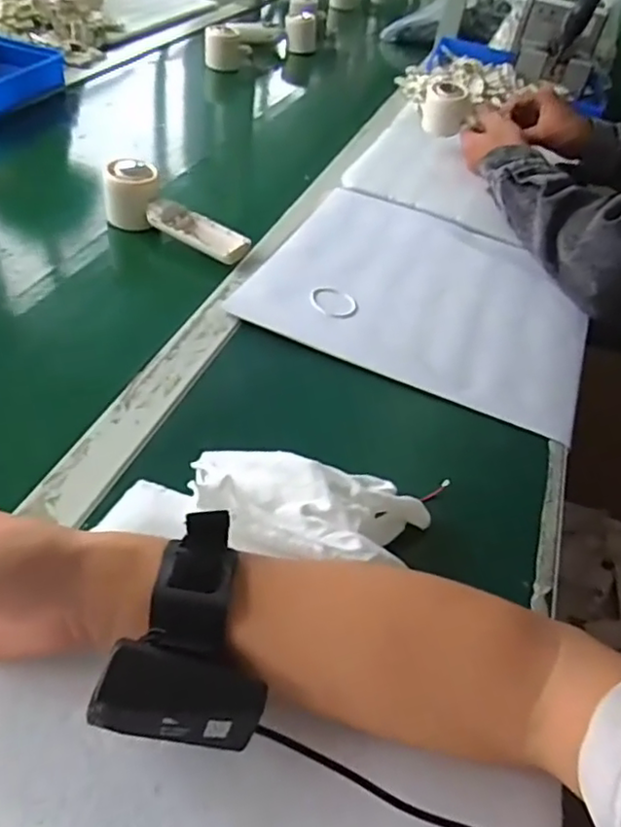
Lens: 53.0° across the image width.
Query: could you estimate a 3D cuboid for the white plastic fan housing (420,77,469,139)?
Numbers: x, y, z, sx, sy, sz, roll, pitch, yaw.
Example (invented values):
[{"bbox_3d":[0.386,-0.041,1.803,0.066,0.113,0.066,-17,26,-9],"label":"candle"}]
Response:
[{"bbox_3d":[0.186,-0.422,0.871,0.044,0.067,0.048,-12,48,-22],"label":"white plastic fan housing"}]

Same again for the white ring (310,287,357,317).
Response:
[{"bbox_3d":[0.022,-0.107,0.595,0.046,0.004,0.046,6,44,-6],"label":"white ring"}]

